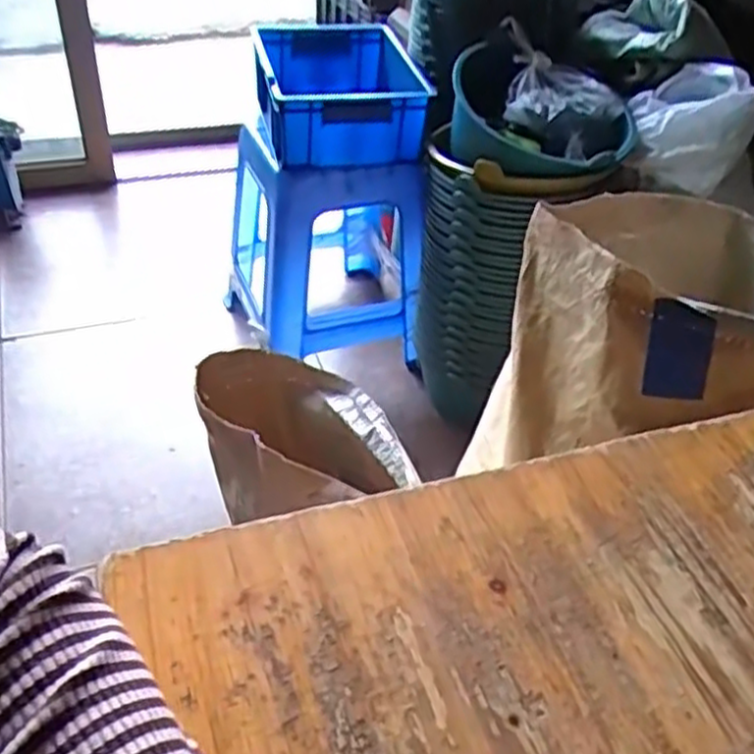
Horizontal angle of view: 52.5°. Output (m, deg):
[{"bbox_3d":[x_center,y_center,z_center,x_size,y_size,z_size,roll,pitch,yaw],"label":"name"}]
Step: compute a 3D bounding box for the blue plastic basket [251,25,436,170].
[{"bbox_3d":[-0.071,-0.524,1.390,0.279,0.139,0.384,-7,43,-12],"label":"blue plastic basket"}]

